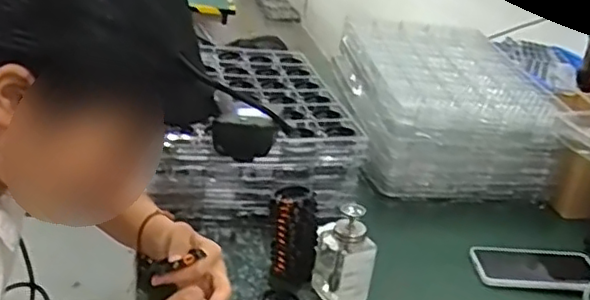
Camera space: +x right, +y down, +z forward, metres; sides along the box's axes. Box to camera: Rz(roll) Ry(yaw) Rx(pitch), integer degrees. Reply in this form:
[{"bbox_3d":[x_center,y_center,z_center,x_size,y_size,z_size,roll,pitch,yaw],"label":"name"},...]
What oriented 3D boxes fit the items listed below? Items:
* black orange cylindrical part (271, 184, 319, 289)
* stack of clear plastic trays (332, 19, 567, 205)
[{"bbox_3d":[-0.004,0.105,0.764,0.058,0.120,0.044,4,14,-2],"label":"black orange cylindrical part"},{"bbox_3d":[0.273,-0.090,1.188,0.338,0.185,0.460,3,24,-7],"label":"stack of clear plastic trays"}]

